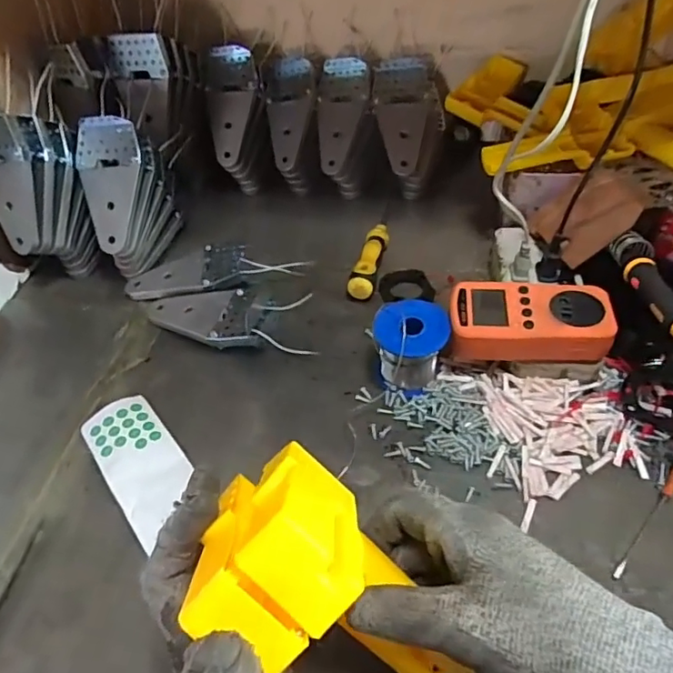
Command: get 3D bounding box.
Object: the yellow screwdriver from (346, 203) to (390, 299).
[{"bbox_3d":[0.044,-0.107,0.601,0.025,0.023,0.173,8,50,13],"label":"yellow screwdriver"}]

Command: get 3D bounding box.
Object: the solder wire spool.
[{"bbox_3d":[0.065,0.008,0.469,0.063,0.062,0.063,8,50,14],"label":"solder wire spool"}]

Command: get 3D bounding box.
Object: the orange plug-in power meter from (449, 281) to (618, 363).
[{"bbox_3d":[0.162,-0.011,0.449,0.127,0.028,0.073,6,50,12],"label":"orange plug-in power meter"}]

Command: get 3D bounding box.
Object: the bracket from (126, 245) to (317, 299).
[{"bbox_3d":[-0.135,-0.074,0.591,0.200,0.023,0.061,-9,48,-2],"label":"bracket"}]

